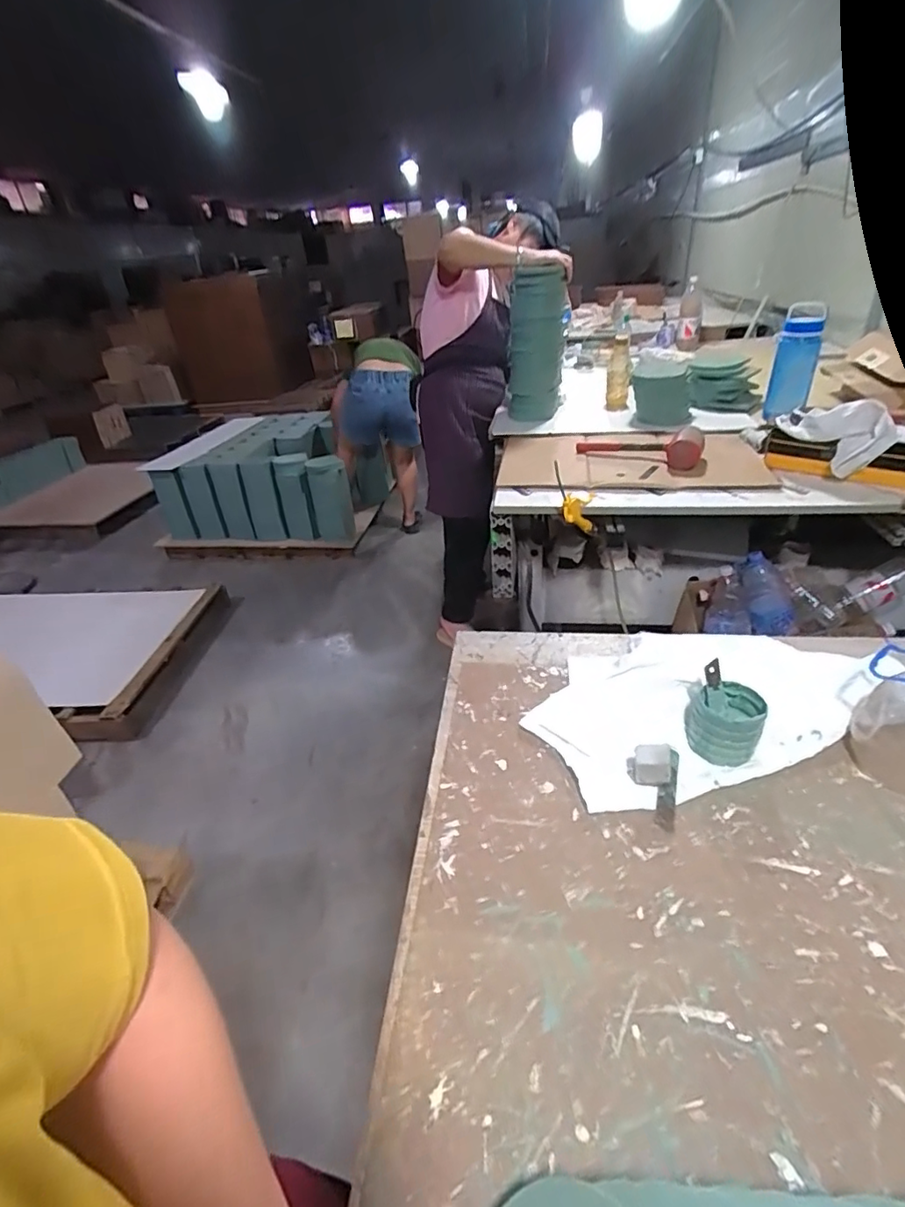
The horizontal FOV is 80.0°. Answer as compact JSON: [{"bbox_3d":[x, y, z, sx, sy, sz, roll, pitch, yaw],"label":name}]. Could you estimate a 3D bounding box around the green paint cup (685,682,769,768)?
[{"bbox_3d":[0.281,0.124,0.560,0.066,0.061,0.062,-4,33,3],"label":"green paint cup"}]

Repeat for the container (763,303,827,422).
[{"bbox_3d":[0.930,-0.656,1.464,0.101,0.261,0.111,15,38,30],"label":"container"}]

